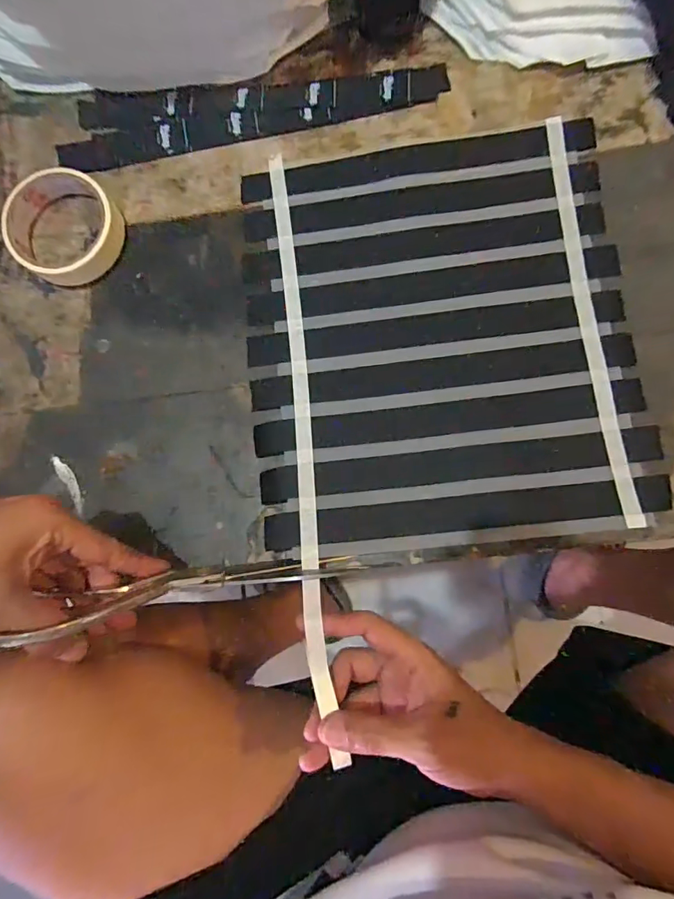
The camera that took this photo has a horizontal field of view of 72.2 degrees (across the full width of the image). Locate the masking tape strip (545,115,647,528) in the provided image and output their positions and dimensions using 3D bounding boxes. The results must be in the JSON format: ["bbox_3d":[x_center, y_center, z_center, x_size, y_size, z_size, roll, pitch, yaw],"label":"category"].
[{"bbox_3d":[0.193,-0.106,0.353,0.015,0.004,0.324,-8,81,10],"label":"masking tape strip"}]

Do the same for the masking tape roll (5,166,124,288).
[{"bbox_3d":[-0.229,-0.185,0.385,0.088,0.030,0.087,-1,83,5],"label":"masking tape roll"}]

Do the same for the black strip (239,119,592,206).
[{"bbox_3d":[0.063,-0.241,0.389,0.288,0.008,0.028,-7,83,4],"label":"black strip"}]

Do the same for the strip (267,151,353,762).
[{"bbox_3d":[-0.026,-0.021,0.350,0.016,0.018,0.460,-7,77,4],"label":"strip"}]

